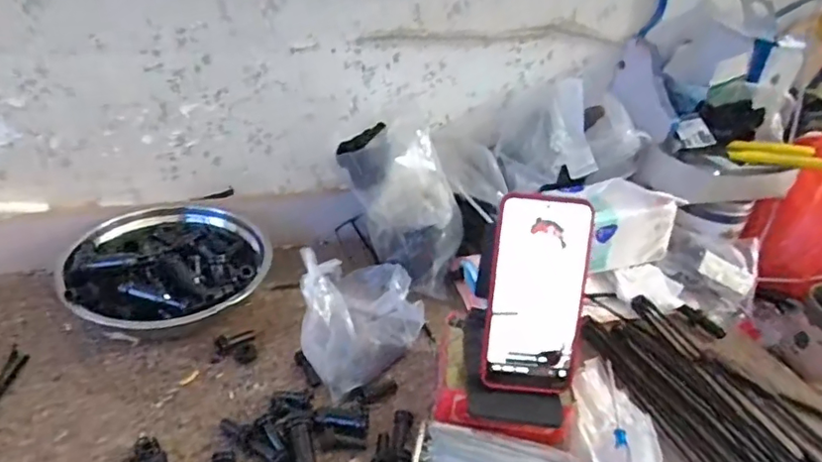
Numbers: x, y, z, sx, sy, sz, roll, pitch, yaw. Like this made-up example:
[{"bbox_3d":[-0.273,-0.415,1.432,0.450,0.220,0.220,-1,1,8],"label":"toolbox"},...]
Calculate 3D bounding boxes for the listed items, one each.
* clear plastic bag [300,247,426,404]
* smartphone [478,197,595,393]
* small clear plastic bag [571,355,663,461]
[{"bbox_3d":[-0.055,0.079,0.563,0.138,0.069,0.125,-23,44,-38],"label":"clear plastic bag"},{"bbox_3d":[0.104,0.051,0.458,0.079,0.161,0.008,5,7,1],"label":"smartphone"},{"bbox_3d":[0.179,0.173,0.493,0.075,0.037,0.132,9,33,2],"label":"small clear plastic bag"}]

